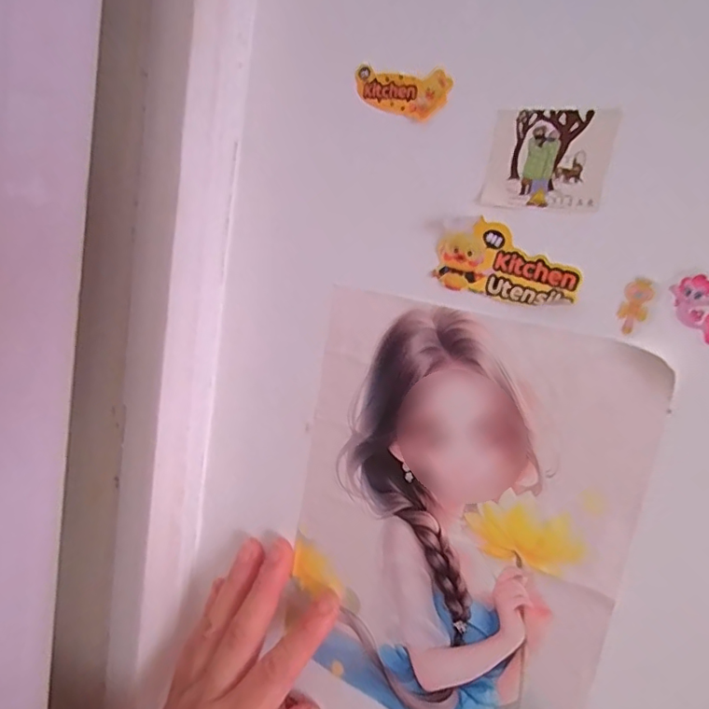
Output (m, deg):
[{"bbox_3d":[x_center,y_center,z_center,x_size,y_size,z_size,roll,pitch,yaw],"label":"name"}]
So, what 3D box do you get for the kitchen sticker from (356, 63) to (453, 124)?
[{"bbox_3d":[0.020,-0.113,0.231,0.044,0.019,0.005,14,13,26],"label":"kitchen sticker"}]

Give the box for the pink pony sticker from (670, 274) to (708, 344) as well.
[{"bbox_3d":[0.119,-0.014,0.179,0.027,0.014,0.004,54,29,15],"label":"pink pony sticker"}]

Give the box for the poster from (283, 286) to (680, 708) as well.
[{"bbox_3d":[0.038,0.078,0.238,0.145,0.187,0.006,14,13,29],"label":"poster"}]

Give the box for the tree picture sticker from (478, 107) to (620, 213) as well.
[{"bbox_3d":[0.073,-0.074,0.202,0.044,0.035,0.004,14,13,29],"label":"tree picture sticker"}]

